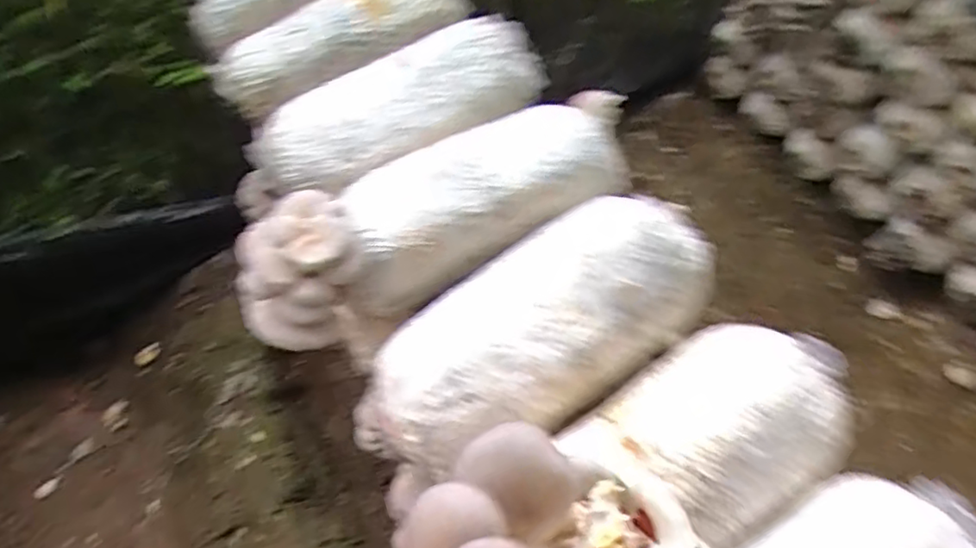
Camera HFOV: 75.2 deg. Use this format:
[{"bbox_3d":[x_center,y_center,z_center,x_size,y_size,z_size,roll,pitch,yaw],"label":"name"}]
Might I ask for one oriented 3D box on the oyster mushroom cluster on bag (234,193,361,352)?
[{"bbox_3d":[-0.192,-0.009,0.636,0.124,0.069,0.149,-19,59,-11],"label":"oyster mushroom cluster on bag"}]

